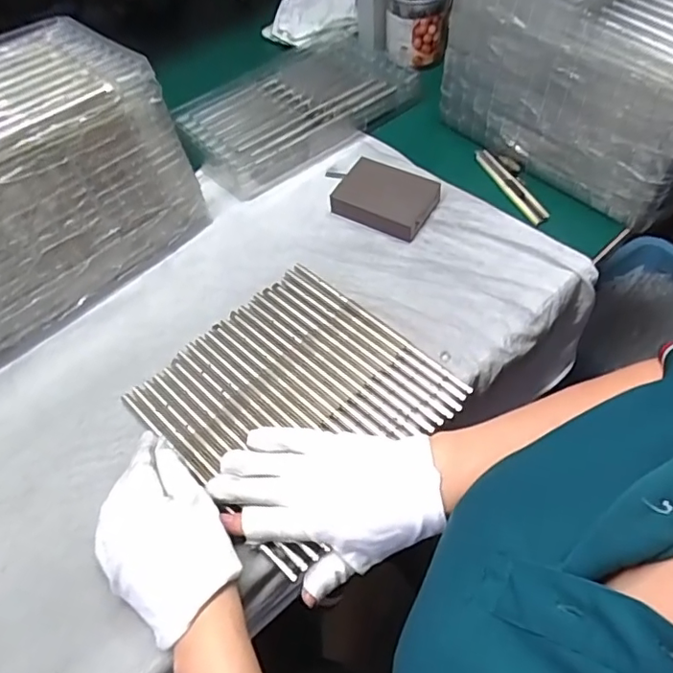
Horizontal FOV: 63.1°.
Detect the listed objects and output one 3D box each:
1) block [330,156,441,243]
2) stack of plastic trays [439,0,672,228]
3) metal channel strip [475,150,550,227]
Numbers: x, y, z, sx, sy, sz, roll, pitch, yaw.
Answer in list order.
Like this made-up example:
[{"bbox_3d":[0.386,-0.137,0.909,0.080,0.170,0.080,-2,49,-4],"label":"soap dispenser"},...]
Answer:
[{"bbox_3d":[0.054,-0.149,0.592,0.101,0.028,0.074,28,60,20],"label":"block"},{"bbox_3d":[0.274,-0.274,0.571,0.171,0.162,0.282,-34,60,-20],"label":"stack of plastic trays"},{"bbox_3d":[0.192,-0.166,0.603,0.020,0.016,0.125,-21,57,-12],"label":"metal channel strip"}]

